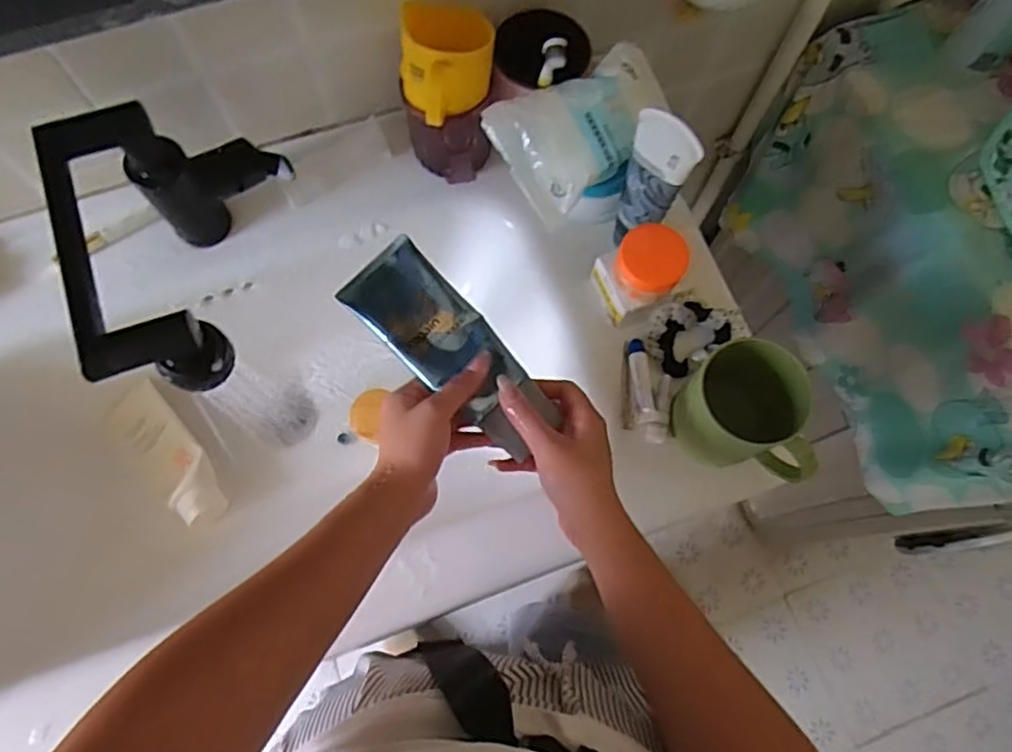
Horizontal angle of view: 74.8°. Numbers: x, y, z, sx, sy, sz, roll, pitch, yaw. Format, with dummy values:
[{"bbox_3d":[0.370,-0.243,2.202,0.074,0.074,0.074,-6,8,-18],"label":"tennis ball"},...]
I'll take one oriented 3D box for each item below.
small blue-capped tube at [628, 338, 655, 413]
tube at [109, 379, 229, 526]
[{"bbox_3d":[0.122,-0.001,0.593,0.015,0.010,0.068,-5,72,-3],"label":"small blue-capped tube"},{"bbox_3d":[-0.338,0.080,0.665,0.054,0.030,0.151,-36,76,-12],"label":"tube"}]

